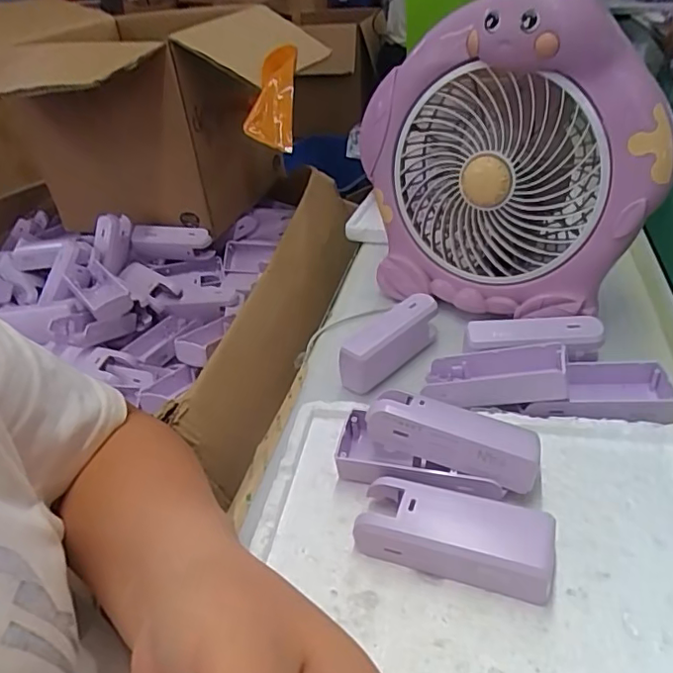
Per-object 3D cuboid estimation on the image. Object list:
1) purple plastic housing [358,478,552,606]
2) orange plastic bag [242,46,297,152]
[{"bbox_3d":[0.067,0.113,0.322,0.106,0.028,0.044,7,35,18],"label":"purple plastic housing"},{"bbox_3d":[-0.068,-0.268,0.621,0.047,0.027,0.132,2,71,10],"label":"orange plastic bag"}]

